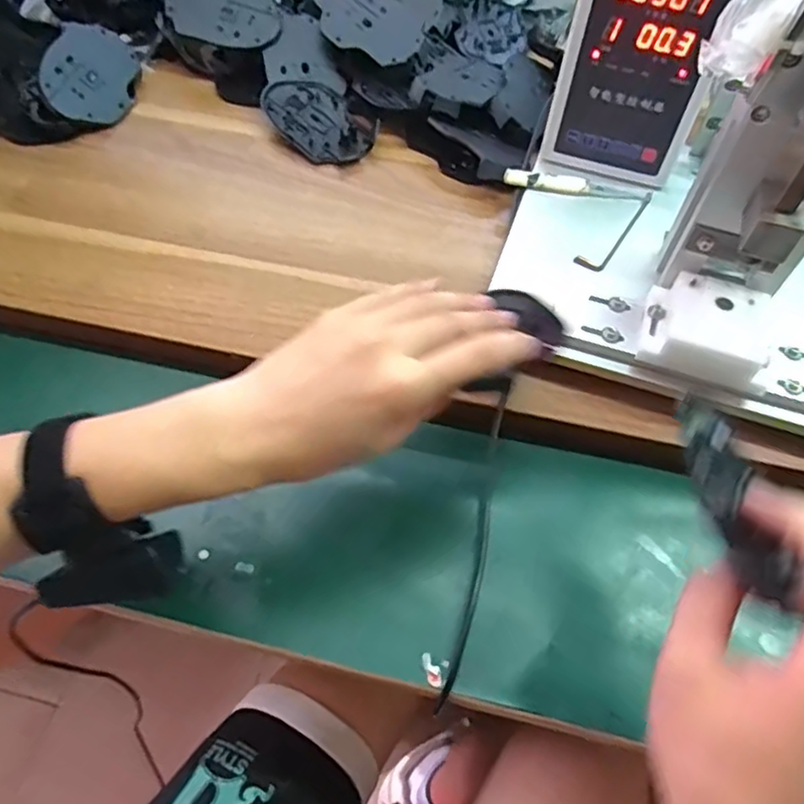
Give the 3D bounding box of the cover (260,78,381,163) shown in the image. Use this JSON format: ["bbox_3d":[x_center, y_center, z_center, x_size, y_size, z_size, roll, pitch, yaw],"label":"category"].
[{"bbox_3d":[-0.080,-0.267,0.594,0.072,0.011,0.117,-32,64,-20],"label":"cover"}]

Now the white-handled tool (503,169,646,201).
[{"bbox_3d":[0.143,-0.181,0.527,0.114,0.008,0.018,8,58,3],"label":"white-handled tool"}]

